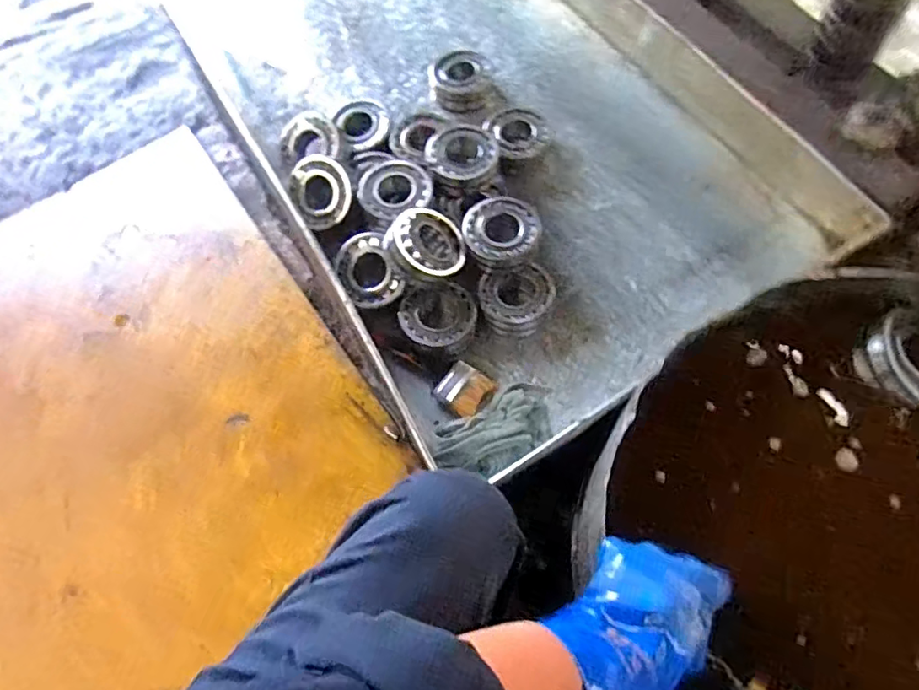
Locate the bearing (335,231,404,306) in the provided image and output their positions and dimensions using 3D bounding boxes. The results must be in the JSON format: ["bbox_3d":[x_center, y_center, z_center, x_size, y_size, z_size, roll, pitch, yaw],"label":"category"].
[{"bbox_3d":[-0.139,-0.111,0.859,0.090,0.028,0.118,-32,80,8],"label":"bearing"}]

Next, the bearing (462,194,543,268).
[{"bbox_3d":[0.065,-0.177,0.871,0.113,0.030,0.114,-1,65,3],"label":"bearing"}]

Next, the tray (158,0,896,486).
[{"bbox_3d":[-0.046,-0.513,1.037,0.716,0.150,1.411,-29,67,-10],"label":"tray"}]

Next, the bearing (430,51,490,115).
[{"bbox_3d":[-0.002,-0.476,1.049,0.096,0.061,0.098,-15,65,-4],"label":"bearing"}]

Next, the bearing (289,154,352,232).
[{"bbox_3d":[-0.221,-0.245,0.915,0.101,0.026,0.116,-34,86,14],"label":"bearing"}]

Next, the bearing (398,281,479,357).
[{"bbox_3d":[-0.028,-0.034,0.848,0.111,0.040,0.110,-1,65,3],"label":"bearing"}]

